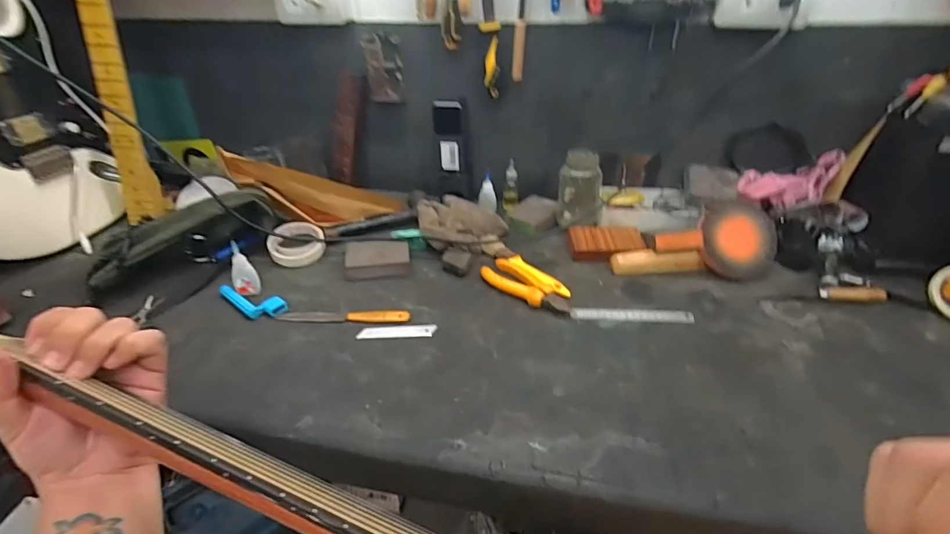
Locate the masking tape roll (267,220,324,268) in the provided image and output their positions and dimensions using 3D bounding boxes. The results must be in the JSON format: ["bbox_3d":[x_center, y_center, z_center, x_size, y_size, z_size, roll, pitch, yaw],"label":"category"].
[{"bbox_3d":[-0.298,-0.042,0.776,0.088,0.037,0.088,0,36,0],"label":"masking tape roll"}]

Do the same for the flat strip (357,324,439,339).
[{"bbox_3d":[-0.105,0.087,0.623,0.103,0.004,0.022,-3,36,-5],"label":"flat strip"}]

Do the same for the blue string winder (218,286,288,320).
[{"bbox_3d":[-0.324,0.047,0.671,0.107,0.017,0.050,23,42,27],"label":"blue string winder"}]

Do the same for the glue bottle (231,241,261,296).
[{"bbox_3d":[-0.338,0.004,0.674,0.034,0.079,0.026,-19,40,-24],"label":"glue bottle"}]

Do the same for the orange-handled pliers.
[{"bbox_3d":[0.082,0.028,0.696,0.070,0.021,0.147,-25,44,-31],"label":"orange-handled pliers"}]

